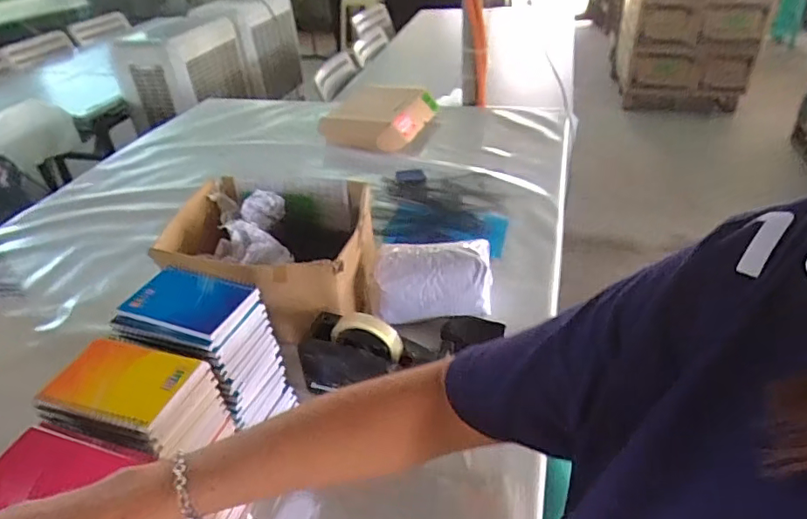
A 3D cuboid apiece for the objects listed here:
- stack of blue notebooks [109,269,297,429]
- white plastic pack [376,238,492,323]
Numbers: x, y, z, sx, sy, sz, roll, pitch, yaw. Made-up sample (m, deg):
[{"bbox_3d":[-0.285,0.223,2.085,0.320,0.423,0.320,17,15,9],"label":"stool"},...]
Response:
[{"bbox_3d":[-0.230,0.120,0.630,0.145,0.185,0.100,7,37,16],"label":"stack of blue notebooks"},{"bbox_3d":[0.044,0.034,0.844,0.183,0.099,0.095,-2,36,3],"label":"white plastic pack"}]

